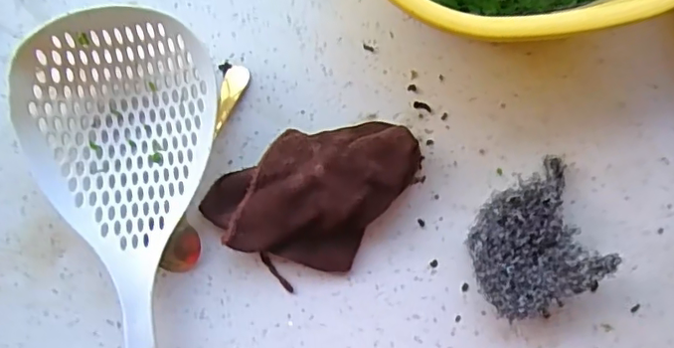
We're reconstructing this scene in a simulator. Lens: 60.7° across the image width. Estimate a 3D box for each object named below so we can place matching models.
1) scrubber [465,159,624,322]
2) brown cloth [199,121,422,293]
[{"bbox_3d":[0.135,0.047,0.398,0.091,0.045,0.084,-25,85,-2],"label":"scrubber"},{"bbox_3d":[-0.011,0.015,0.397,0.150,0.045,0.100,-33,85,-2],"label":"brown cloth"}]

